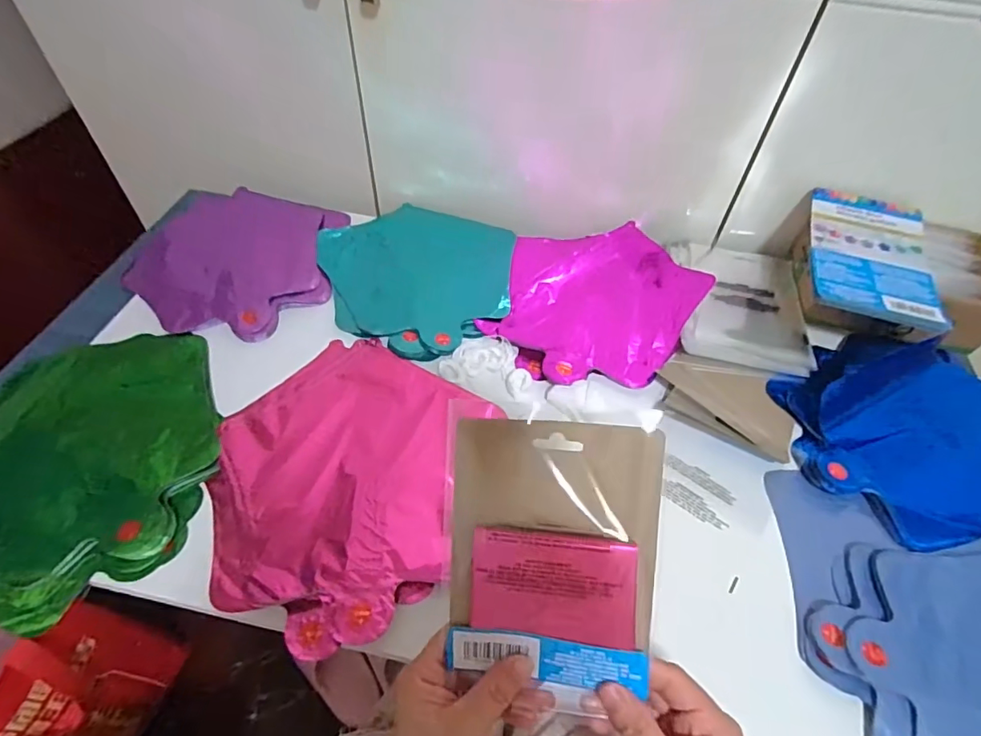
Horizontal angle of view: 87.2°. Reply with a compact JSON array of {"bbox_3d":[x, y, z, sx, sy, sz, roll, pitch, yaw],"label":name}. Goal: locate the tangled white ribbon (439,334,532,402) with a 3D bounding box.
[{"bbox_3d":[0.002,-0.006,0.515,0.084,0.008,0.070,20,52,14],"label":"tangled white ribbon"}]

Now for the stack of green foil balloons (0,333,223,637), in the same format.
[{"bbox_3d":[-0.353,0.070,0.438,0.233,0.028,0.260,-4,50,-6],"label":"stack of green foil balloons"}]

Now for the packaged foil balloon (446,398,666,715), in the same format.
[{"bbox_3d":[0.032,0.104,0.287,0.115,0.015,0.154,4,91,6],"label":"packaged foil balloon"}]

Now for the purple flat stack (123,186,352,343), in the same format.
[{"bbox_3d":[-0.301,-0.137,0.604,0.256,0.014,0.228,17,52,12],"label":"purple flat stack"}]

